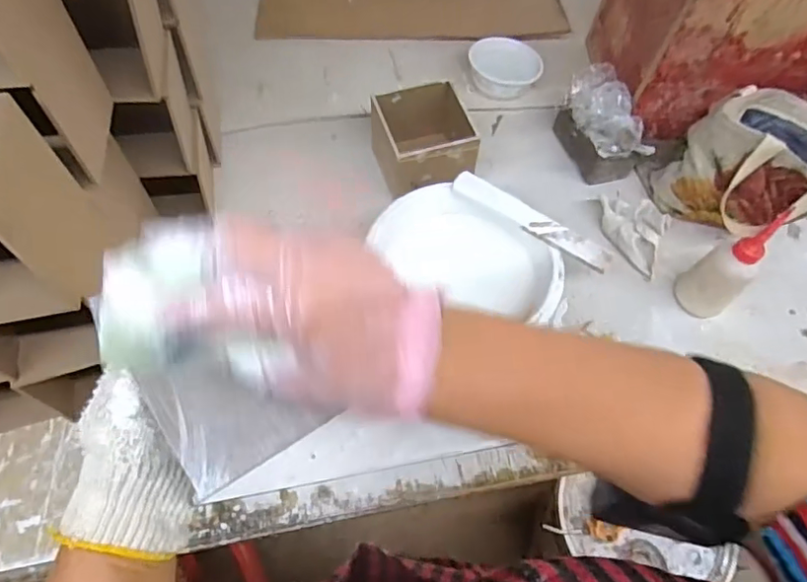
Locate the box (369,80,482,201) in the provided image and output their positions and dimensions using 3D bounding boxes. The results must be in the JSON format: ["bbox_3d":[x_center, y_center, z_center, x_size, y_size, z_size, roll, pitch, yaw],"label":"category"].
[{"bbox_3d":[0.030,-0.190,0.749,0.120,0.104,0.134,-16,63,-12],"label":"box"}]

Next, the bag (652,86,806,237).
[{"bbox_3d":[0.469,-0.164,0.733,0.178,0.153,0.180,-35,68,-20],"label":"bag"}]

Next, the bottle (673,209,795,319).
[{"bbox_3d":[0.378,-0.023,0.648,0.049,0.153,0.059,3,61,-2],"label":"bottle"}]

